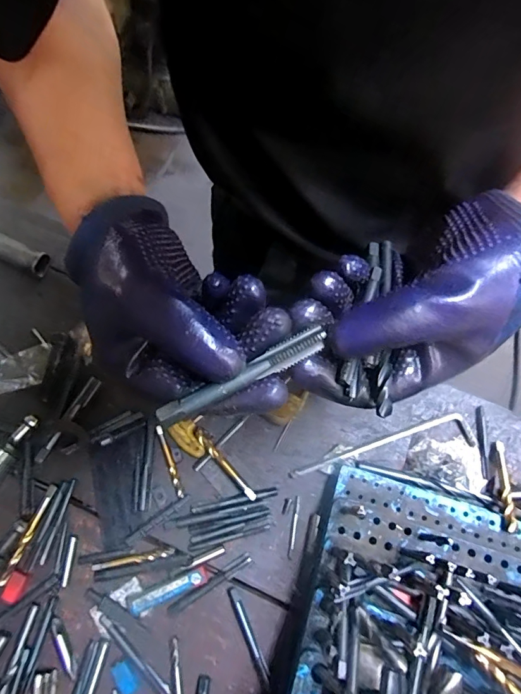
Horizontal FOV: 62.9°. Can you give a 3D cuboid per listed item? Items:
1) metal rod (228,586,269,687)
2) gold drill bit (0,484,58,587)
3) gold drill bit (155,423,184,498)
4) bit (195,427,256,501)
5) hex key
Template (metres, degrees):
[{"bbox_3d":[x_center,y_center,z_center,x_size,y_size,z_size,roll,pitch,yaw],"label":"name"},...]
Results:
[{"bbox_3d":[-0.009,0.234,0.347,0.008,0.004,0.072,-23,70,-8],"label":"metal rod"},{"bbox_3d":[-0.202,0.161,0.369,0.007,0.009,0.085,19,70,8],"label":"gold drill bit"},{"bbox_3d":[-0.085,0.106,0.398,0.008,0.005,0.069,-20,72,-7],"label":"gold drill bit"},{"bbox_3d":[-0.034,0.107,0.391,0.009,0.010,0.083,-39,73,-14],"label":"bit"},{"bbox_3d":[0.112,0.098,0.401,0.174,0.010,0.031,-14,69,-5],"label":"hex key"}]

